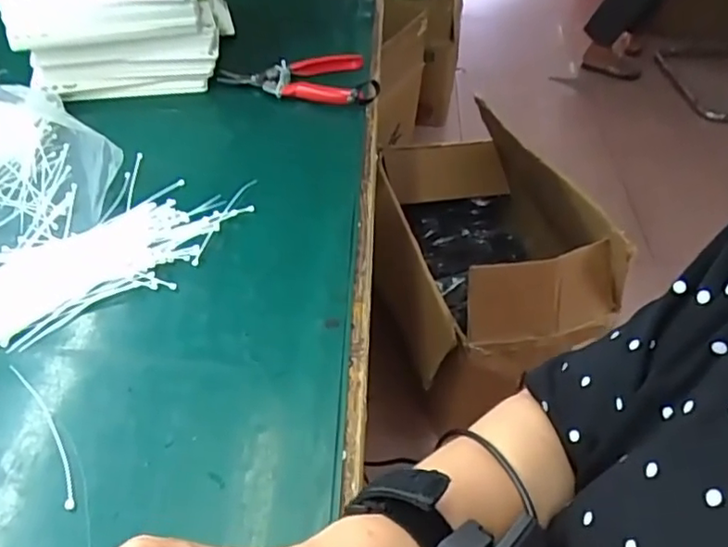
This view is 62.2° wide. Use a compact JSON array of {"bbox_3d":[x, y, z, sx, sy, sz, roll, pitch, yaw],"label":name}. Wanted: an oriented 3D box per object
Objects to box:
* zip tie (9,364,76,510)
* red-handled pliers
[{"bbox_3d":[-0.199,0.097,0.377,0.011,0.004,0.115,-25,54,-26],"label":"zip tie"},{"bbox_3d":[-0.072,-0.208,0.664,0.161,0.029,0.089,-7,47,-11],"label":"red-handled pliers"}]

